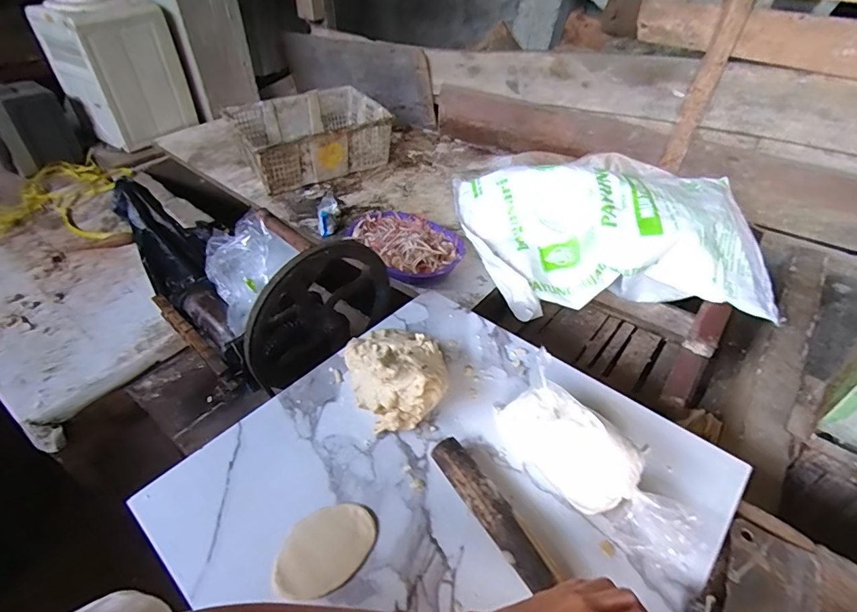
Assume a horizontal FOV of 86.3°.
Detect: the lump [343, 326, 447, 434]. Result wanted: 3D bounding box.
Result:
[{"bbox_3d":[-0.047,0.076,0.590,0.114,0.084,0.152,-22,46,-24],"label":"lump"}]

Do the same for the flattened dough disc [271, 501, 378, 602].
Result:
[{"bbox_3d":[-0.105,0.242,0.458,0.103,0.007,0.074,-28,49,-29],"label":"flattened dough disc"}]

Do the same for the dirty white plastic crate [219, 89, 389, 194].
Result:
[{"bbox_3d":[-0.382,-0.577,1.549,0.474,0.166,0.359,-20,47,-21],"label":"dirty white plastic crate"}]

